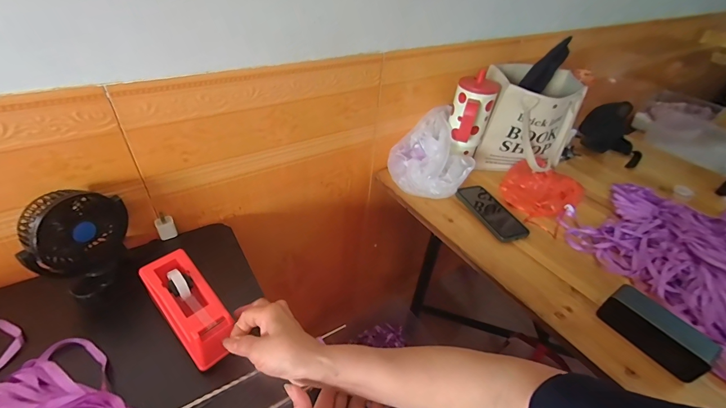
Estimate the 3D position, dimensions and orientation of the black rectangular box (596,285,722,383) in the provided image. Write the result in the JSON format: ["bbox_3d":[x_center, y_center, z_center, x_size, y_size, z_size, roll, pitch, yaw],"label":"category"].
[{"bbox_3d":[0.427,0.185,0.492,0.050,0.059,0.129,-21,47,-29],"label":"black rectangular box"}]

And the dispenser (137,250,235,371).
[{"bbox_3d":[-0.221,0.132,0.432,0.155,0.071,0.059,34,47,30],"label":"dispenser"}]

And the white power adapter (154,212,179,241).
[{"bbox_3d":[-0.334,0.038,0.569,0.028,0.043,0.021,-23,48,-30],"label":"white power adapter"}]

